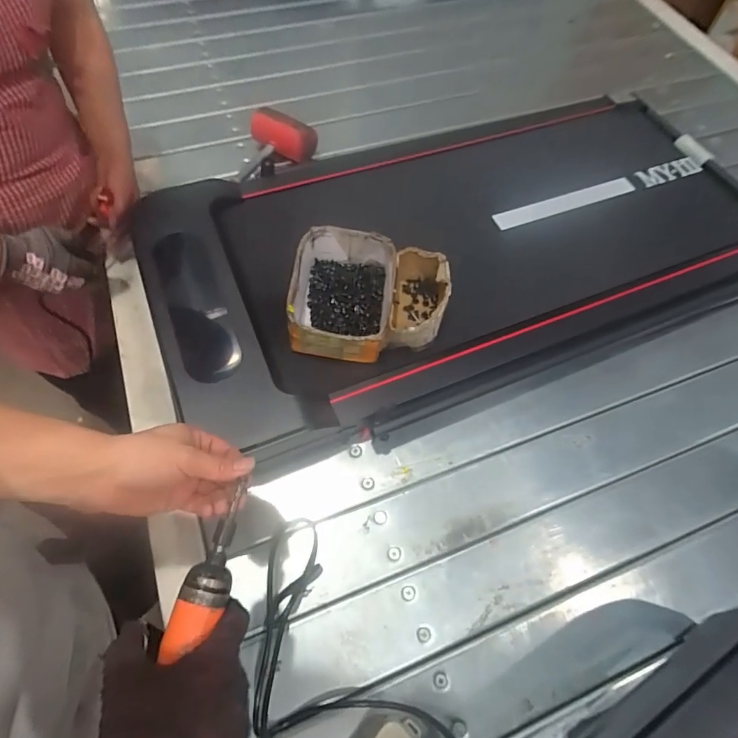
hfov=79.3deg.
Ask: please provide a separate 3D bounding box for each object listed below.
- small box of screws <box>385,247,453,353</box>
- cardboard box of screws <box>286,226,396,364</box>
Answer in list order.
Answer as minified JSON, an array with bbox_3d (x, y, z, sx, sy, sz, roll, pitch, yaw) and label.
[{"bbox_3d":[0.071,-0.091,0.644,0.078,0.077,0.157,6,59,4],"label":"small box of screws"},{"bbox_3d":[-0.037,-0.104,0.641,0.141,0.082,0.187,5,59,4],"label":"cardboard box of screws"}]

